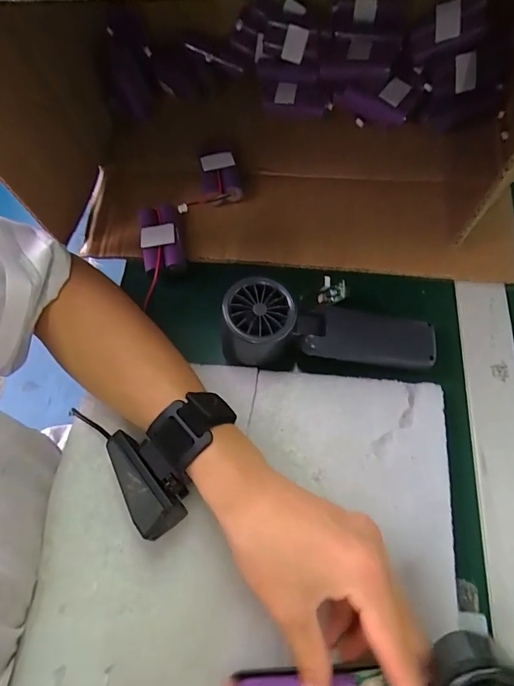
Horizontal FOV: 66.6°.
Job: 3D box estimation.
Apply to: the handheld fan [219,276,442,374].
[{"bbox_3d":[0.056,-0.017,0.298,0.161,0.045,0.065,0,68,1],"label":"handheld fan"}]

